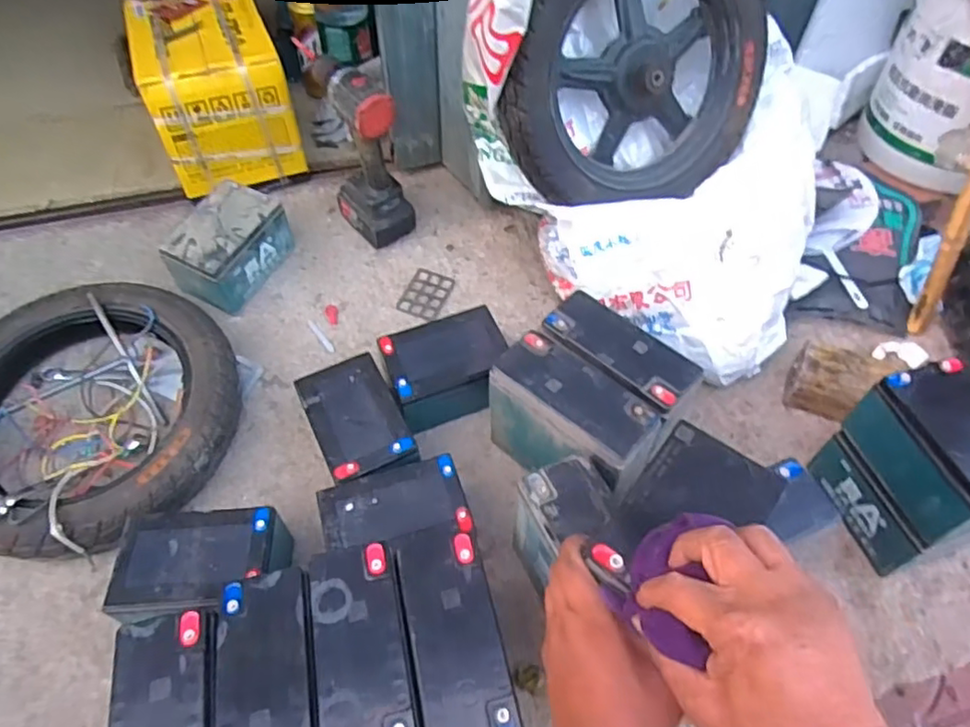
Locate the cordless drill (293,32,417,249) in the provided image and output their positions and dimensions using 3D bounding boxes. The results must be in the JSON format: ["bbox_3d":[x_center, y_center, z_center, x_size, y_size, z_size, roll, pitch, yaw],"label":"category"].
[{"bbox_3d":[-0.179,-0.304,0.909,0.072,0.241,0.147,-29,56,-21],"label":"cordless drill"}]

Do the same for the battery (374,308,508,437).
[{"bbox_3d":[-0.048,0.014,0.815,0.147,0.101,0.116,-16,54,-14],"label":"battery"}]

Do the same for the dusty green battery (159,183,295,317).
[{"bbox_3d":[-0.361,-0.160,0.908,0.108,0.108,0.157,25,59,14],"label":"dusty green battery"}]

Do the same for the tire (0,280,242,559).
[{"bbox_3d":[-0.484,0.056,0.780,0.345,0.096,0.339,0,51,0],"label":"tire"}]

